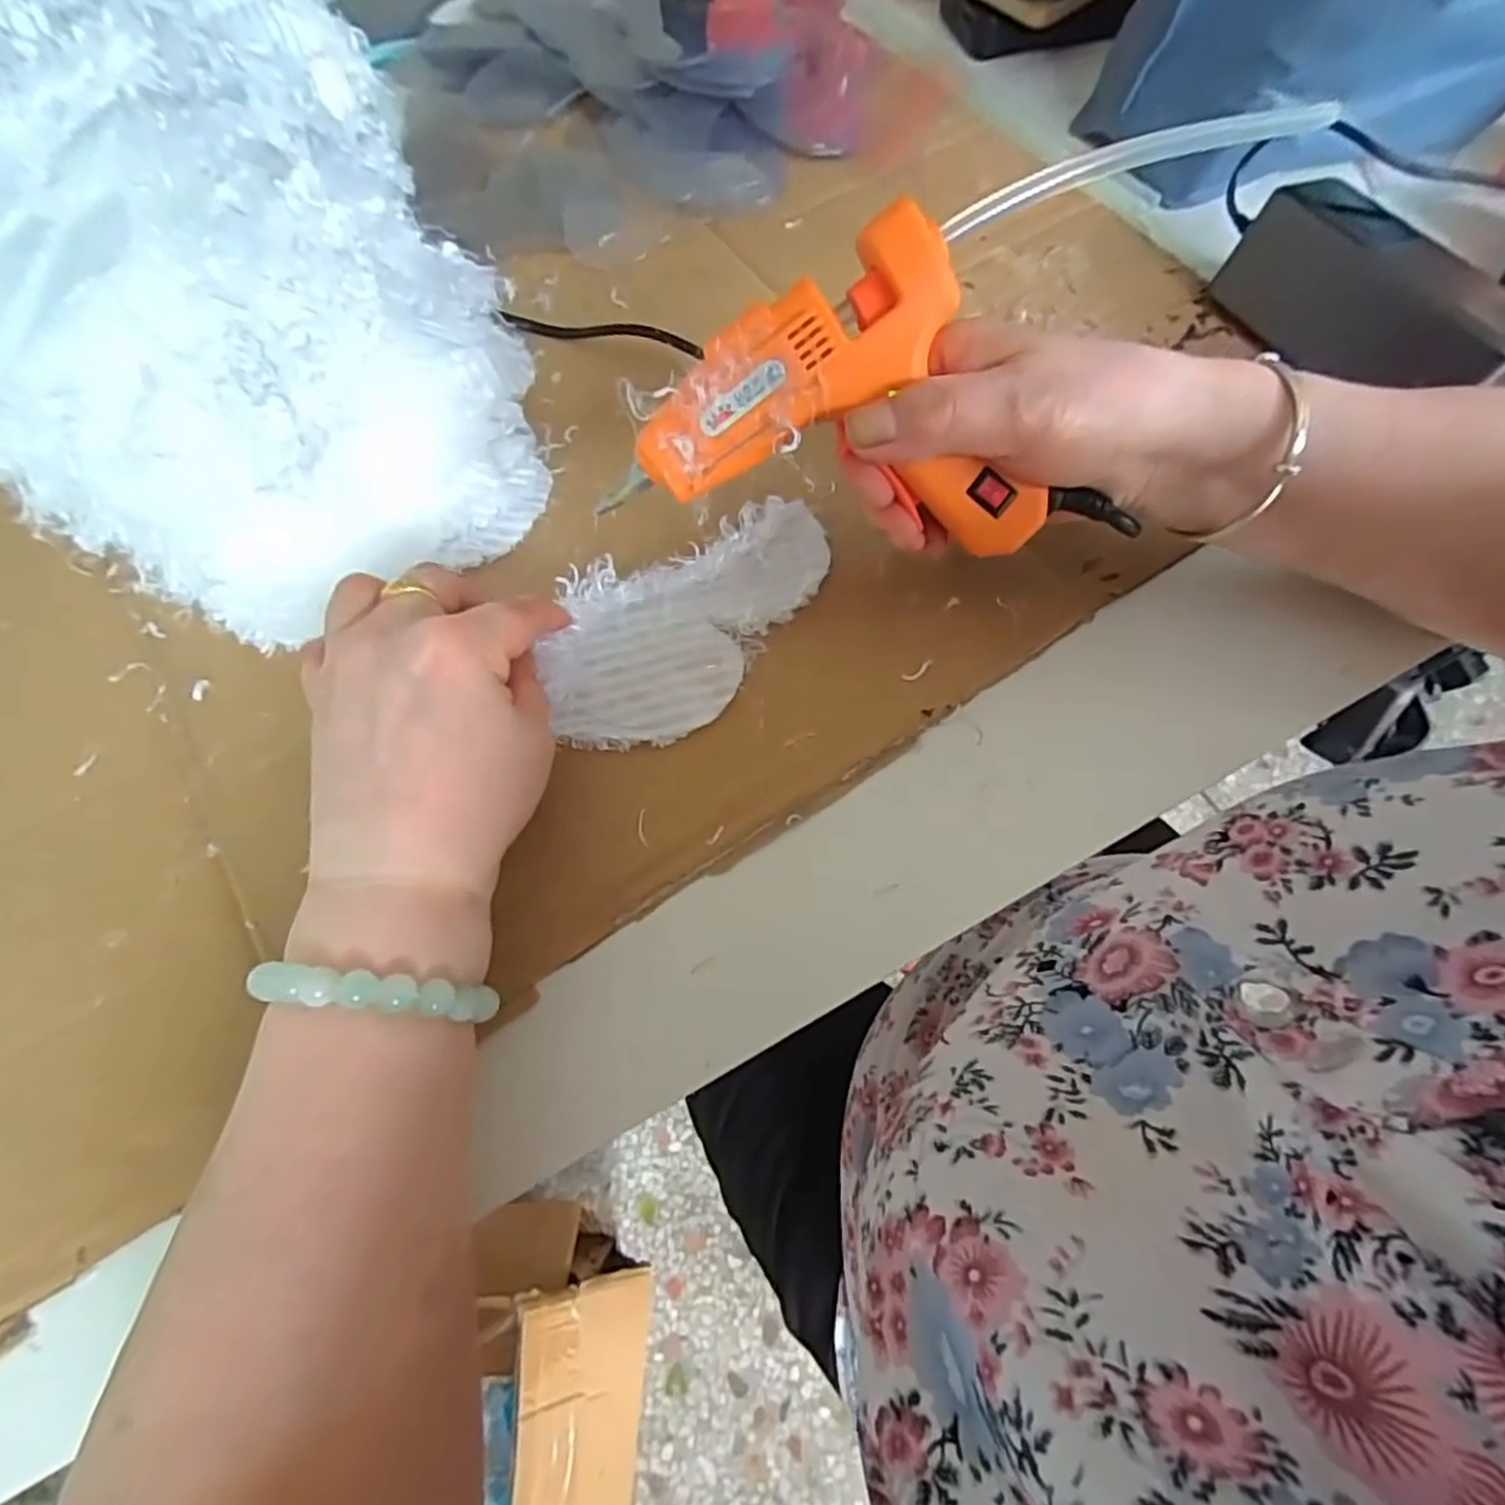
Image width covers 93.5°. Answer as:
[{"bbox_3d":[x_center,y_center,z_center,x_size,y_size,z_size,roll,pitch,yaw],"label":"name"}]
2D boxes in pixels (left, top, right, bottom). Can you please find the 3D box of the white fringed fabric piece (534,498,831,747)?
[{"bbox_3d":[-0.023,-0.053,0.294,0.130,0.011,0.082,-21,69,-7],"label":"white fringed fabric piece"}]

